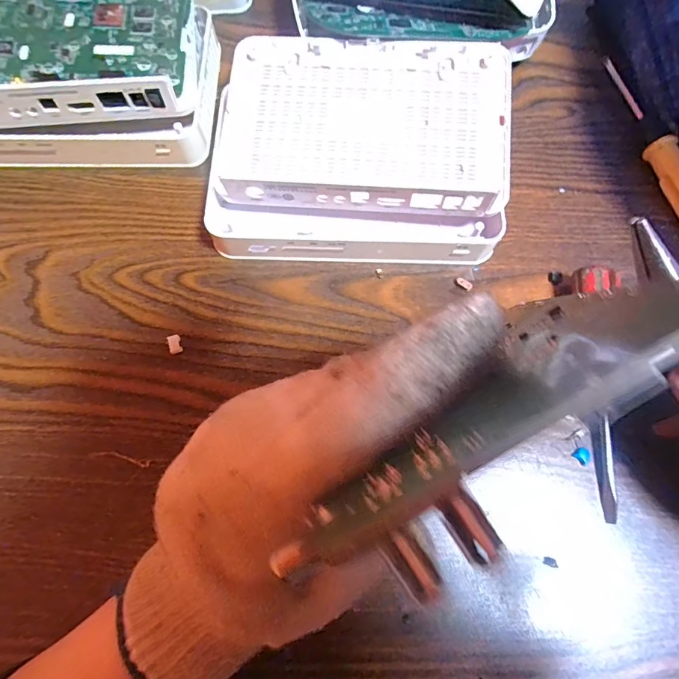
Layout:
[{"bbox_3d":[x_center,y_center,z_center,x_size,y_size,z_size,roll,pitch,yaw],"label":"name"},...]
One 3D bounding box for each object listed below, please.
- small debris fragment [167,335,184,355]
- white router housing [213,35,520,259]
[{"bbox_3d":[-0.098,0.003,0.255,0.007,0.004,0.011,-18,74,-8],"label":"small debris fragment"},{"bbox_3d":[0.013,-0.120,0.277,0.179,0.045,0.149,3,72,-1],"label":"white router housing"}]

